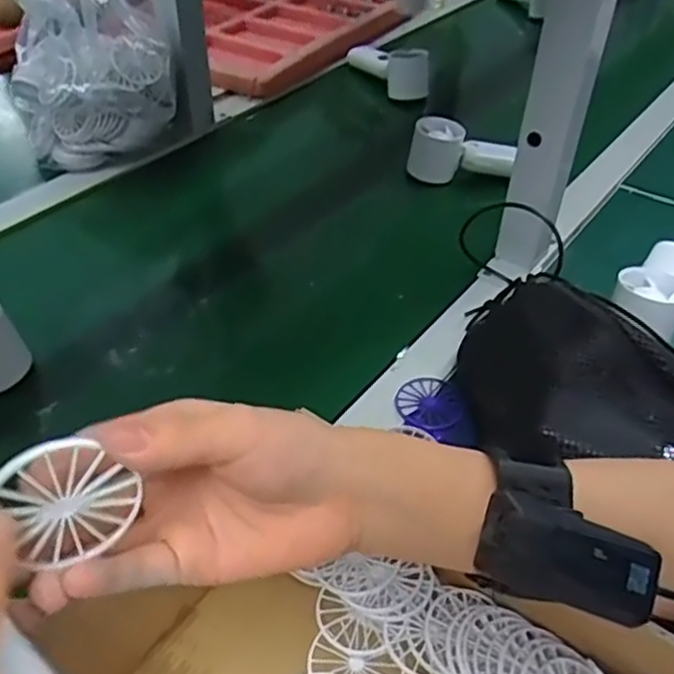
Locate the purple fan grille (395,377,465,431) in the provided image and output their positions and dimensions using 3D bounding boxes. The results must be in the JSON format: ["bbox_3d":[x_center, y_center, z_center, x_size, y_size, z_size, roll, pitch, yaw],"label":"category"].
[{"bbox_3d":[0.067,0.048,0.505,0.044,0.006,0.052,-21,40,-6],"label":"purple fan grille"}]

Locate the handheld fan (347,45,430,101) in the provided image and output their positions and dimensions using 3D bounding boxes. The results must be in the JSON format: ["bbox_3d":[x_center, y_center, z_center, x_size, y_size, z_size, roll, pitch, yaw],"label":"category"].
[{"bbox_3d":[0.069,-0.369,0.925,0.046,0.057,0.158,-25,50,-26],"label":"handheld fan"}]

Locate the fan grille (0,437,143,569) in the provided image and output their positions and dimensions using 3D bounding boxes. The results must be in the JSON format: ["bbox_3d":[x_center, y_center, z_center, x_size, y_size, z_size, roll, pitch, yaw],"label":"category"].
[{"bbox_3d":[-0.089,0.055,0.227,0.040,0.050,0.006,-22,38,-19],"label":"fan grille"}]

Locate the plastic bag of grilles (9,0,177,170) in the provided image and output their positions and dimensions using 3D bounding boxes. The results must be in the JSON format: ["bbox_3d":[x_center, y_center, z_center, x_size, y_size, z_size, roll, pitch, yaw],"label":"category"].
[{"bbox_3d":[-0.260,-0.313,0.686,0.167,0.260,0.139,-25,50,-26],"label":"plastic bag of grilles"}]

